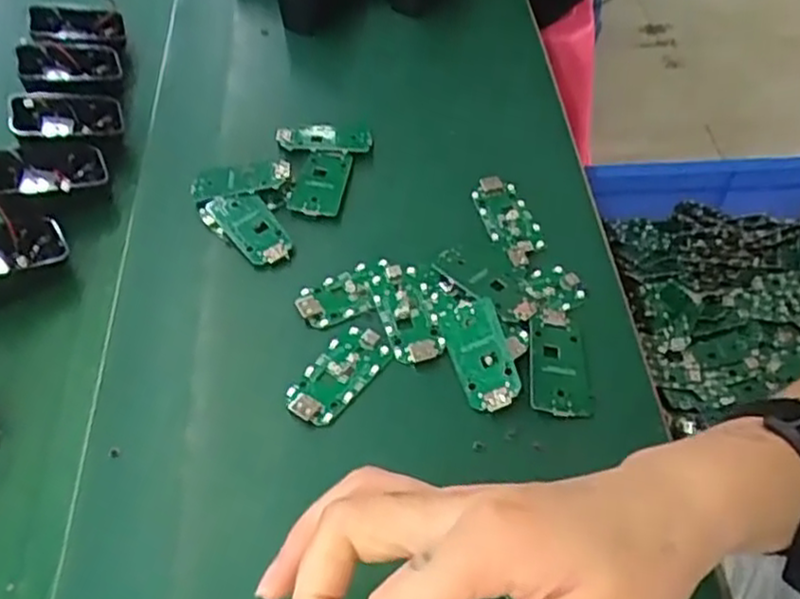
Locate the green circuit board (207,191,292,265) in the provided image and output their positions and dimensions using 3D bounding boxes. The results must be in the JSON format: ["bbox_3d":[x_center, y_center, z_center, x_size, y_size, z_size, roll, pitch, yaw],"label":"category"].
[{"bbox_3d":[-0.091,-0.045,0.454,0.029,0.007,0.063,-33,60,-23],"label":"green circuit board"}]

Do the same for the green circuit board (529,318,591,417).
[{"bbox_3d":[0.085,0.035,0.394,0.032,0.004,0.056,3,53,1],"label":"green circuit board"}]

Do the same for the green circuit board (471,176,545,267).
[{"bbox_3d":[0.069,-0.049,0.461,0.031,0.009,0.070,-12,54,-10],"label":"green circuit board"}]

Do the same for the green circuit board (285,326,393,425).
[{"bbox_3d":[-0.033,0.039,0.393,0.032,0.005,0.062,31,58,20],"label":"green circuit board"}]

